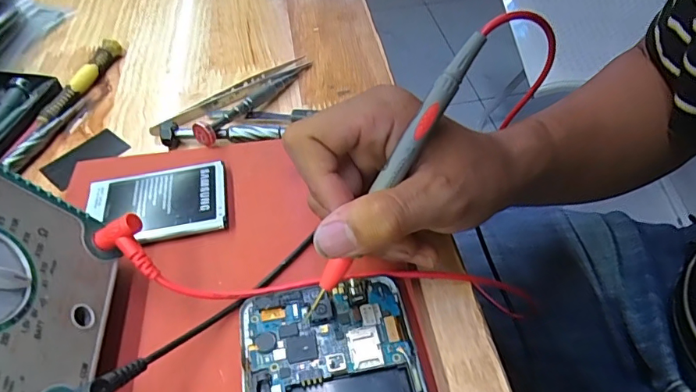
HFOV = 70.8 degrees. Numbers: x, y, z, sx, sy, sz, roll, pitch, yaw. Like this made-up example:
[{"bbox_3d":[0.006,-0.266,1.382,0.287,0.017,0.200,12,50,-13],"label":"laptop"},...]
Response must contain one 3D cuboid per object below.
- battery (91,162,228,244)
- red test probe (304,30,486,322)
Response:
[{"bbox_3d":[-0.109,0.004,0.283,0.077,0.007,0.052,-12,49,-6],"label":"battery"},{"bbox_3d":[0.021,-0.011,0.214,0.009,0.008,0.133,34,98,26],"label":"red test probe"}]

